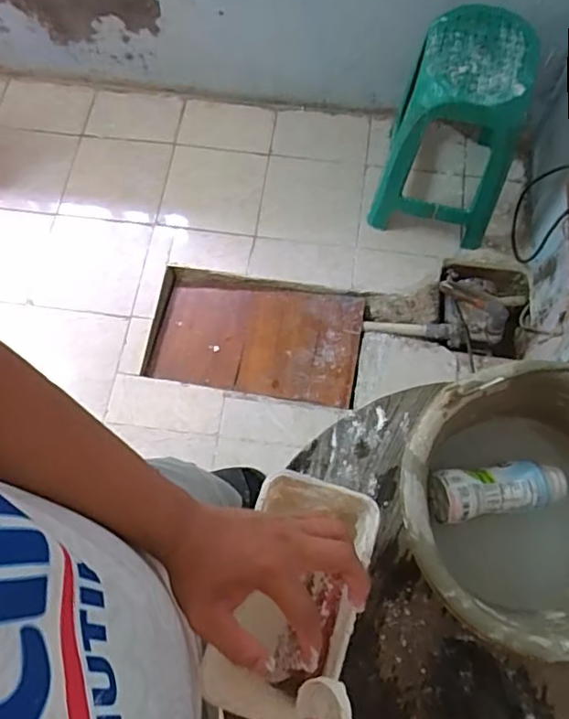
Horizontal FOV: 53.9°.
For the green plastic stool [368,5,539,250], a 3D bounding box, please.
[{"bbox_3d":[0.430,-0.581,1.470,0.318,0.488,0.331,9,71,4],"label":"green plastic stool"}]

